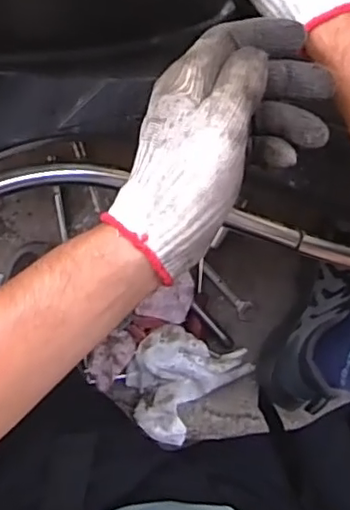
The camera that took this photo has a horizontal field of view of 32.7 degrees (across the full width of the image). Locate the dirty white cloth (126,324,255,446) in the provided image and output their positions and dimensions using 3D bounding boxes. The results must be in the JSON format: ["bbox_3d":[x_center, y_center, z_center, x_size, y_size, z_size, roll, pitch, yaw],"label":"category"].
[{"bbox_3d":[0.006,0.159,0.770,0.135,0.047,0.158,44,92,-8],"label":"dirty white cloth"}]

